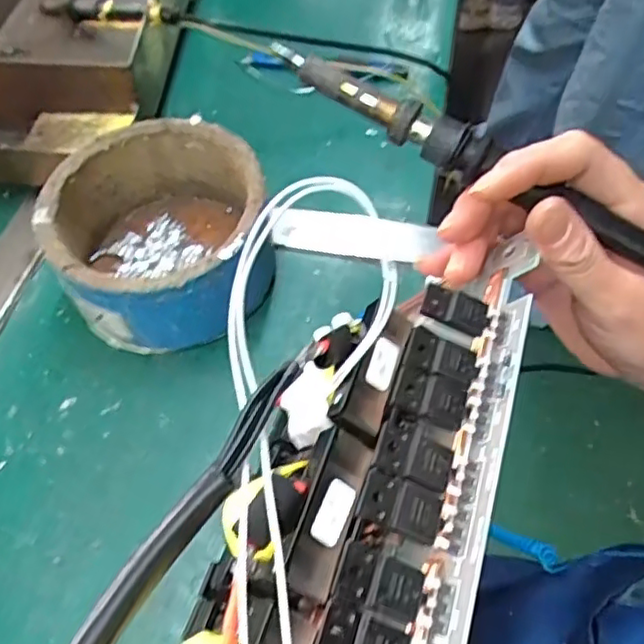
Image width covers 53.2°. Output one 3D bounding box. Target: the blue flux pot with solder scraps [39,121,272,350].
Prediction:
[{"bbox_3d":[-0.092,-0.050,0.369,0.116,0.072,0.118,1,54,-1],"label":"blue flux pot with solder scraps"}]

